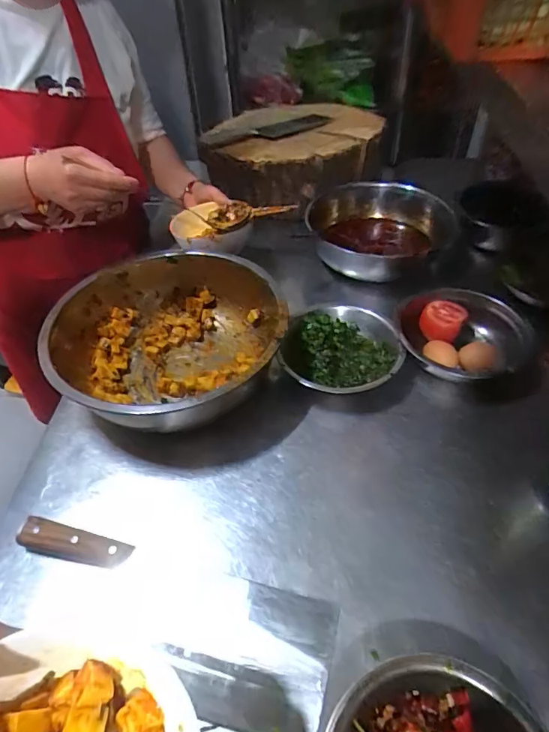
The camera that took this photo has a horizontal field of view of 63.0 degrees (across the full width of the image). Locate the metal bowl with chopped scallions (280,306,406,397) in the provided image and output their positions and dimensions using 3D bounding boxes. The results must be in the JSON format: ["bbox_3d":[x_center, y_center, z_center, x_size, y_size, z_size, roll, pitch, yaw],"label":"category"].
[{"bbox_3d":[0.092,-0.017,0.629,0.161,0.047,0.163,-2,46,2],"label":"metal bowl with chopped scallions"}]

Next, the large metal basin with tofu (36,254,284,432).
[{"bbox_3d":[-0.139,-0.029,0.611,0.300,0.107,0.294,-2,46,2],"label":"large metal basin with tofu"}]

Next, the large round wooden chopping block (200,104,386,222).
[{"bbox_3d":[0.040,-0.448,0.956,0.336,0.118,0.336,-2,47,2],"label":"large round wooden chopping block"}]

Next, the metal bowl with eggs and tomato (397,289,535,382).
[{"bbox_3d":[0.268,-0.042,0.641,0.161,0.054,0.163,-2,46,2],"label":"metal bowl with eggs and tomato"}]

